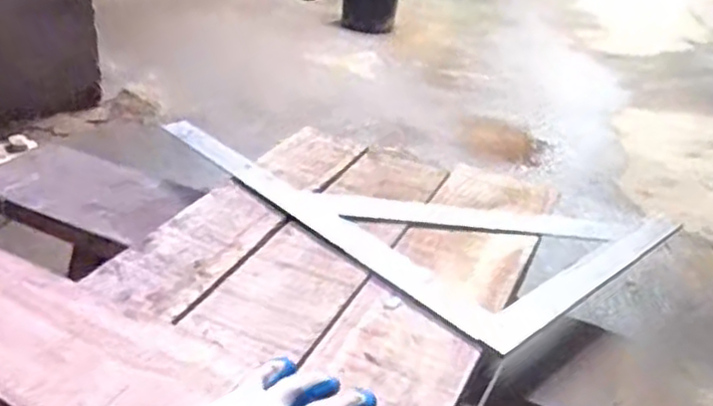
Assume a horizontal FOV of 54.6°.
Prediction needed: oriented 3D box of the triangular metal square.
[{"bbox_3d":[0.057,-0.037,0.905,0.349,0.020,0.574,-23,40,-39],"label":"triangular metal square"}]

